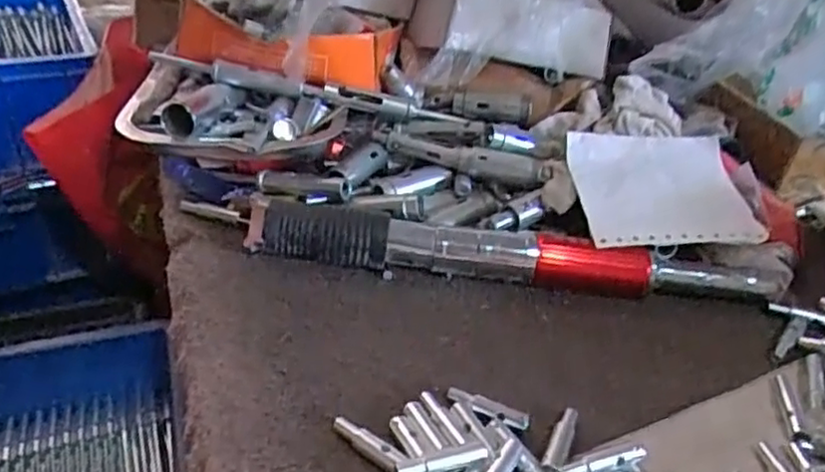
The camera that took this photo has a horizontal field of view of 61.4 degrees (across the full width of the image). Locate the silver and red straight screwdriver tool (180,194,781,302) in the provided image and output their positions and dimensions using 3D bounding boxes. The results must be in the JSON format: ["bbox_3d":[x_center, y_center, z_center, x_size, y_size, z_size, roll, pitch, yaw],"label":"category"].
[{"bbox_3d":[0.079,0.015,0.521,0.390,0.036,0.032,6,35,0],"label":"silver and red straight screwdriver tool"}]

